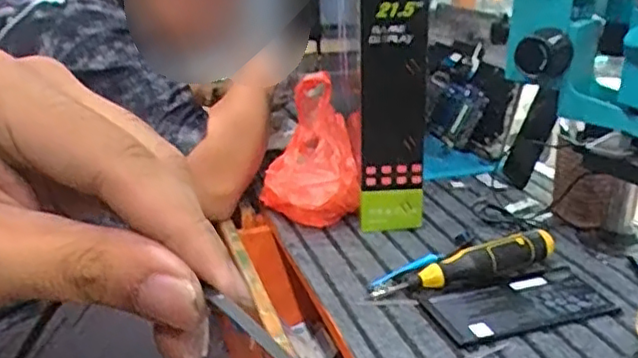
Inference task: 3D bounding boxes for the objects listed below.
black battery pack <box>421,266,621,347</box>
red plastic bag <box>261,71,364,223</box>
[{"bbox_3d":[0.206,0.128,0.663,0.185,0.008,0.084,-7,22,-18],"label":"black battery pack"},{"bbox_3d":[-0.007,-0.038,0.862,0.125,0.175,0.153,2,21,5],"label":"red plastic bag"}]

